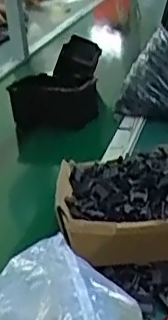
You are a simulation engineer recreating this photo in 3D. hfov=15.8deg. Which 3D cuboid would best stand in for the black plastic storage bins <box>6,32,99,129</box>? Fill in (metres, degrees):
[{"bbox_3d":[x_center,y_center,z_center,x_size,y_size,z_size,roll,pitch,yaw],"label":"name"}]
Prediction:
[{"bbox_3d":[-0.057,-0.165,1.282,0.169,0.116,0.297,-3,22,5],"label":"black plastic storage bins"}]

